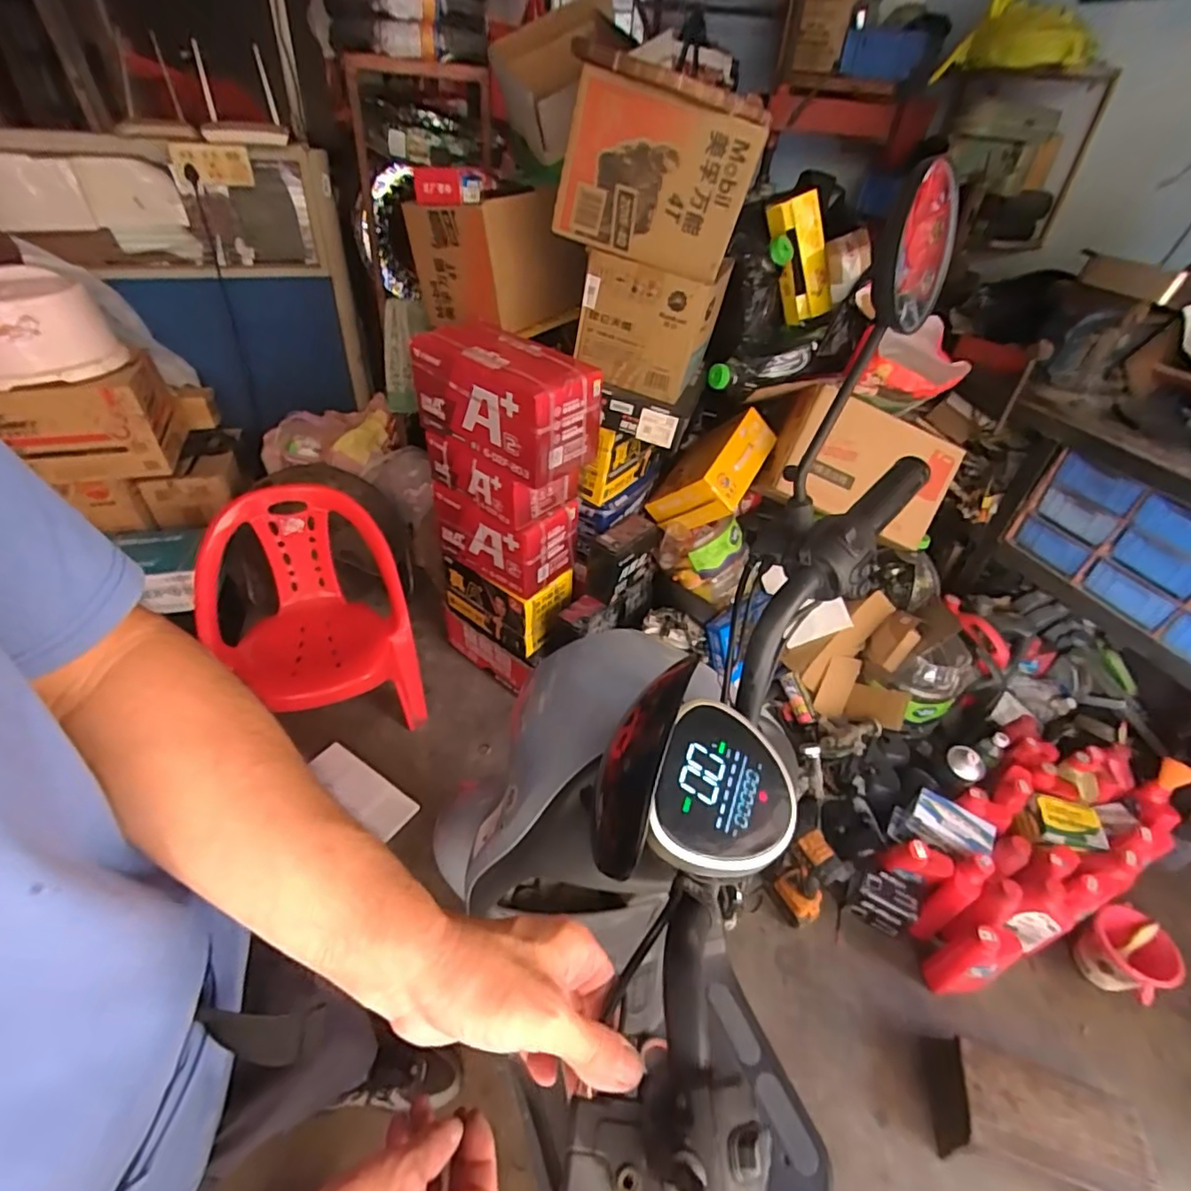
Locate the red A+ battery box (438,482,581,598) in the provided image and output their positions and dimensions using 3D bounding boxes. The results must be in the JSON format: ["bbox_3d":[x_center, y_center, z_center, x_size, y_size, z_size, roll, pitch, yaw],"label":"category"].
[{"bbox_3d":[-0.235,-0.178,1.532,0.341,0.207,0.196,29,45,25],"label":"red A+ battery box"}]

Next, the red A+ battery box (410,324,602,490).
[{"bbox_3d":[-0.205,-0.443,1.329,0.415,0.211,0.219,29,45,25],"label":"red A+ battery box"}]

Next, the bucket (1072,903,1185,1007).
[{"bbox_3d":[1.139,0.774,1.282,0.147,0.138,0.151,3,40,-3],"label":"bucket"}]

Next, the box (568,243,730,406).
[{"bbox_3d":[0.124,-0.604,1.321,0.278,0.248,0.225,14,41,10],"label":"box"}]

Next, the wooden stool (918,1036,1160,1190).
[{"bbox_3d":[0.779,0.928,1.044,0.348,0.107,0.180,15,41,11],"label":"wooden stool"}]

